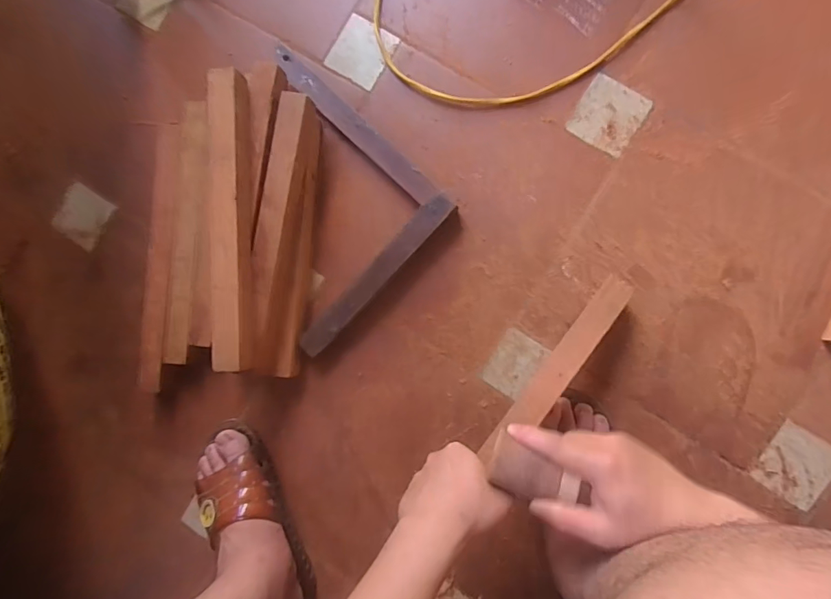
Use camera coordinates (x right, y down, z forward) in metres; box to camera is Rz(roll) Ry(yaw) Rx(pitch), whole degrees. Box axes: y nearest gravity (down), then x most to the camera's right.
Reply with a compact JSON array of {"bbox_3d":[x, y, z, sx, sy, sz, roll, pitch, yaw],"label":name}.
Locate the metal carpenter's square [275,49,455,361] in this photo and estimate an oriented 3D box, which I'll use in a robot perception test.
[{"bbox_3d":[-0.137,-0.126,0.579,0.299,0.030,0.247,45,94,7],"label":"metal carpenter's square"}]

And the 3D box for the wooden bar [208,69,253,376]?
[{"bbox_3d":[-0.211,-0.087,0.523,0.043,0.028,0.328,-2,90,9],"label":"wooden bar"}]

